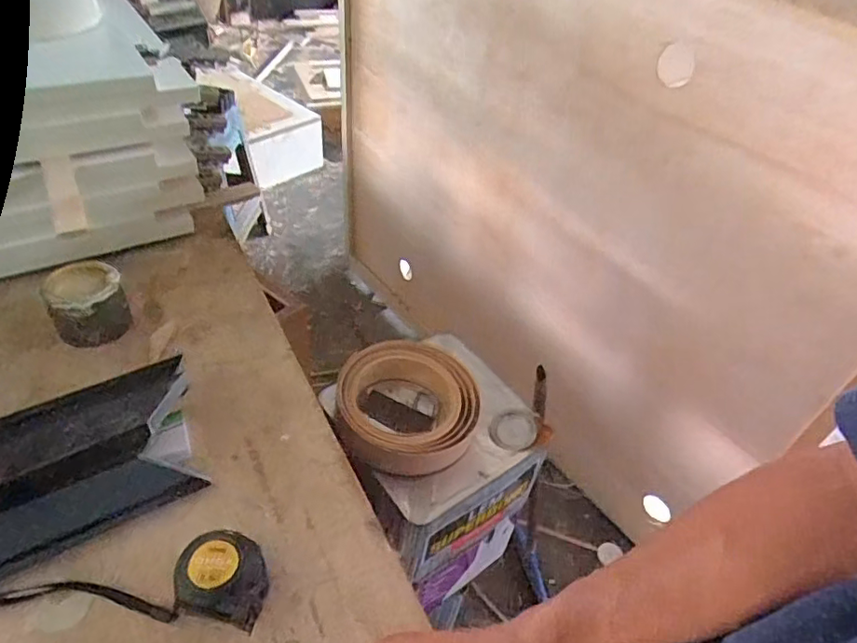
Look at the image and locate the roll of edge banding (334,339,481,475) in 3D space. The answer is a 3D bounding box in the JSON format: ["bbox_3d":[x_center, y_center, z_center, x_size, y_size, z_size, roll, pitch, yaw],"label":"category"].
[{"bbox_3d":[-0.026,0.103,0.741,0.173,0.054,0.183,4,44,-4],"label":"roll of edge banding"}]

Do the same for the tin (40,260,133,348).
[{"bbox_3d":[-0.360,-0.019,0.608,0.070,0.062,0.067,4,44,-4],"label":"tin"}]

